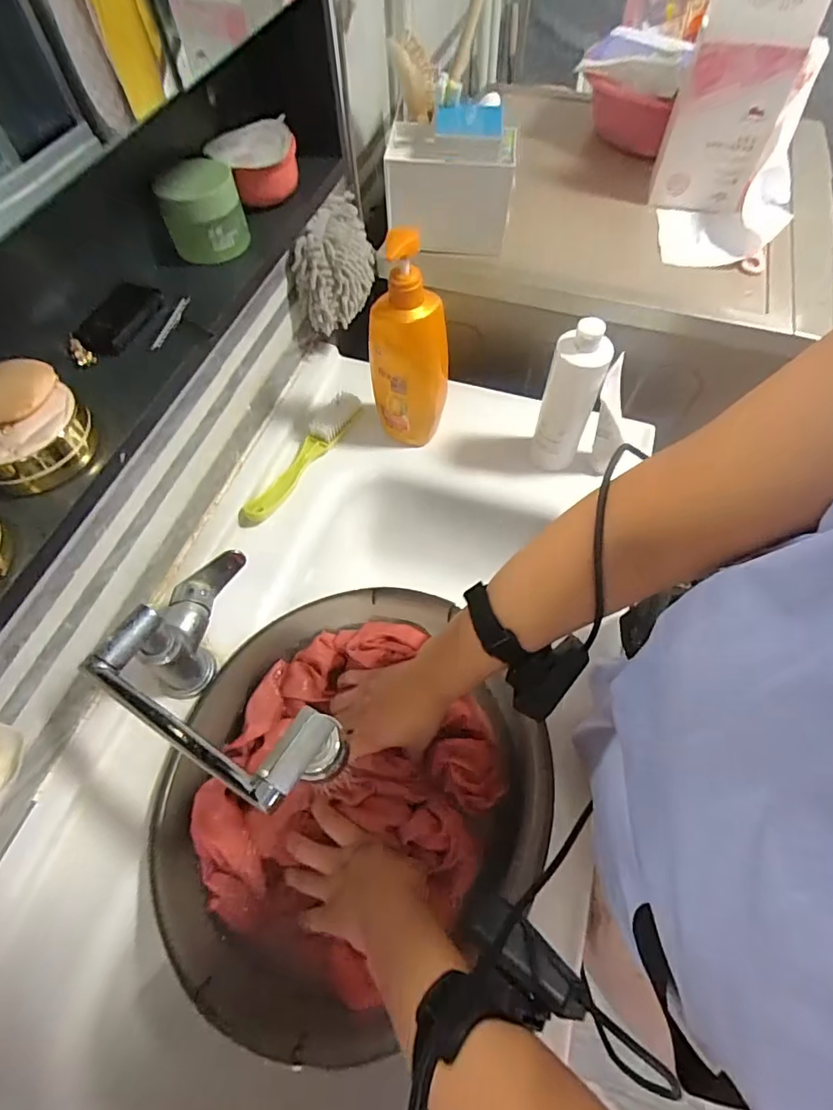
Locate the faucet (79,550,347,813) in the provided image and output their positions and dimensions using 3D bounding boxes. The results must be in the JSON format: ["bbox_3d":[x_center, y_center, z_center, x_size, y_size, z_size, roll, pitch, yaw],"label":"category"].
[{"bbox_3d":[-0.154,0.112,0.468,0.238,0.183,0.135,33,67,18],"label":"faucet"}]

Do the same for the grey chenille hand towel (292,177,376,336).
[{"bbox_3d":[-0.102,-0.381,0.678,0.059,0.129,0.131,22,64,13],"label":"grey chenille hand towel"}]

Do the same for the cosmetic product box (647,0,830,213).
[{"bbox_3d":[0.389,-0.571,0.642,0.119,0.266,0.064,12,62,8],"label":"cosmetic product box"}]

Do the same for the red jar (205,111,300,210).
[{"bbox_3d":[-0.140,-0.342,0.456,0.071,0.043,0.064,-13,61,-6],"label":"red jar"}]

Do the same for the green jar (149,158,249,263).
[{"bbox_3d":[-0.173,-0.281,0.424,0.060,0.055,0.052,-18,62,-8],"label":"green jar"}]

